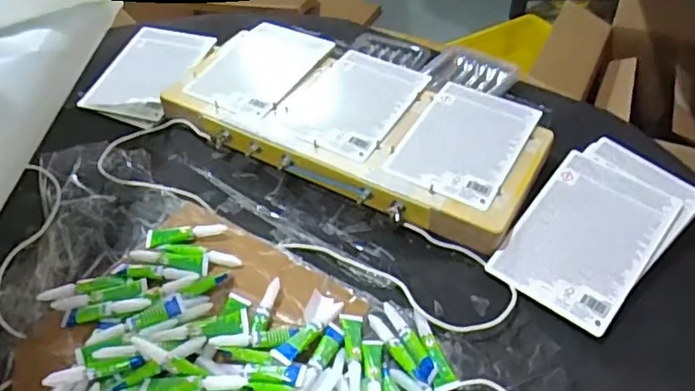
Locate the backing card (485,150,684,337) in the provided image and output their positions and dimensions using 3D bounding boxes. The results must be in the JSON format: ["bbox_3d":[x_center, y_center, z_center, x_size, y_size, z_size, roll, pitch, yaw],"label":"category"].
[{"bbox_3d":[0.226,0.037,0.566,0.114,0.008,0.168,32,68,27],"label":"backing card"}]

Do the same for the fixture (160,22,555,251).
[{"bbox_3d":[0.009,-0.087,0.689,0.414,0.043,0.204,24,52,21],"label":"fixture"}]

